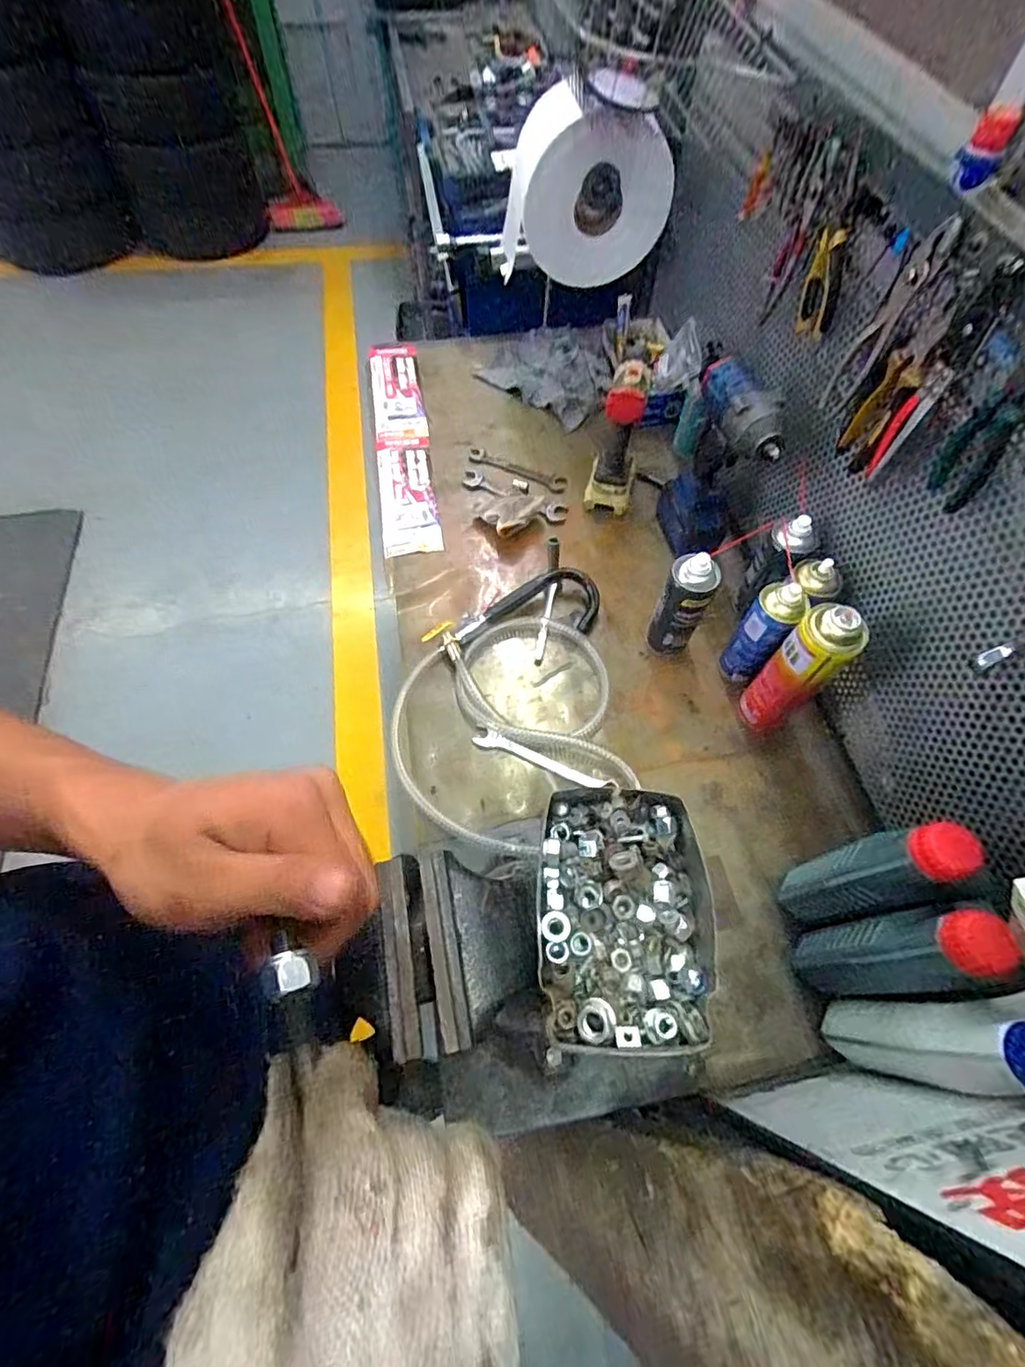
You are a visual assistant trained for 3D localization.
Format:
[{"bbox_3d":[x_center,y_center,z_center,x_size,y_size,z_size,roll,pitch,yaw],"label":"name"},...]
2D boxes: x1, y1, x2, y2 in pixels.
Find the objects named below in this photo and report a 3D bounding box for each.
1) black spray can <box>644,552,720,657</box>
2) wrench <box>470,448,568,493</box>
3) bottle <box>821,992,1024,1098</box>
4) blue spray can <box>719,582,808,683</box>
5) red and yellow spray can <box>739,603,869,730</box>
[{"bbox_3d":[0.233,-0.103,0.783,0.064,0.175,0.050,27,64,12],"label":"black spray can"},{"bbox_3d":[0.010,-0.396,1.042,0.196,0.009,0.033,25,64,12],"label":"wrench"},{"bbox_3d":[0.365,0.316,0.500,0.061,0.267,0.064,-8,62,-6],"label":"bottle"},{"bbox_3d":[0.337,-0.067,0.767,0.056,0.165,0.048,36,67,16],"label":"blue spray can"},{"bbox_3d":[0.353,-0.008,0.705,0.053,0.224,0.072,-37,69,-19],"label":"red and yellow spray can"}]

